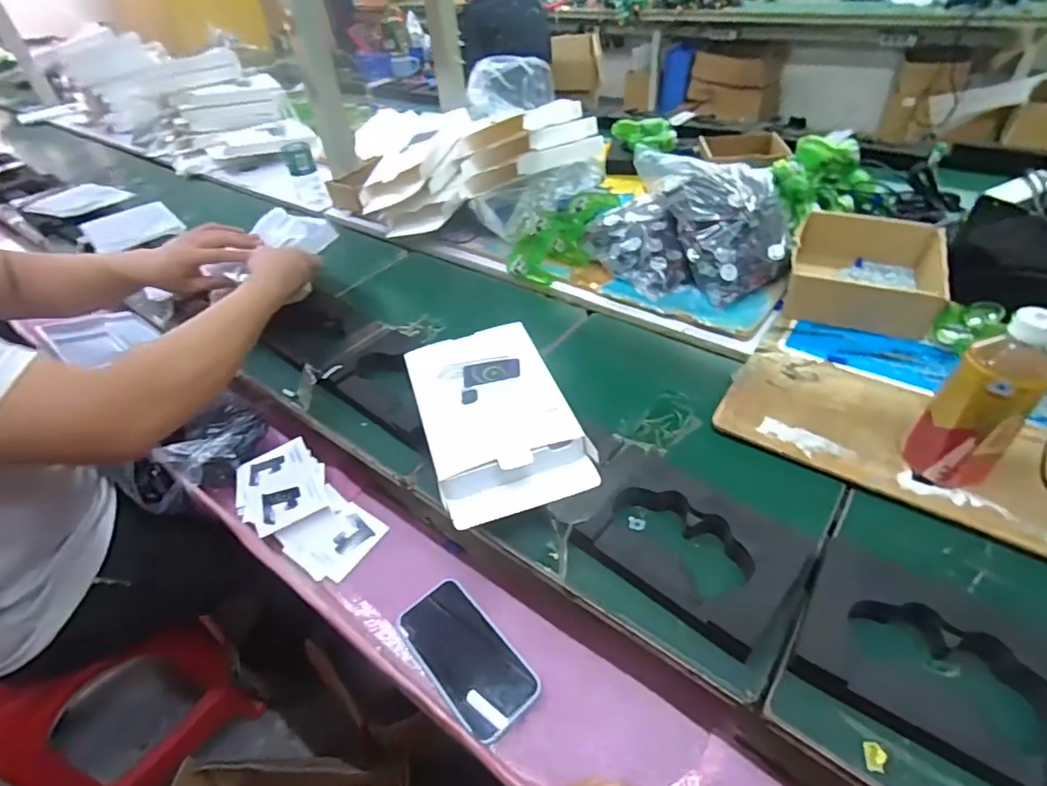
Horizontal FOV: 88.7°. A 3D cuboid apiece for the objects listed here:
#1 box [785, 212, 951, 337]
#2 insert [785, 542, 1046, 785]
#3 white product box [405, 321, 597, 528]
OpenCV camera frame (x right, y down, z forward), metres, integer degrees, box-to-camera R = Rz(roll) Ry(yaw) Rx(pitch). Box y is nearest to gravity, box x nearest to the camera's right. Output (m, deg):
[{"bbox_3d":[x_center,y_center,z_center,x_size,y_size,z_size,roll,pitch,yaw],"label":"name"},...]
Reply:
[{"bbox_3d":[0.496,-0.182,0.782,0.183,0.075,0.224,17,47,22],"label":"box"},{"bbox_3d":[0.332,0.206,0.421,0.196,0.031,0.149,27,51,30],"label":"insert"},{"bbox_3d":[-0.035,0.027,0.627,0.161,0.059,0.252,-15,44,-11],"label":"white product box"}]

